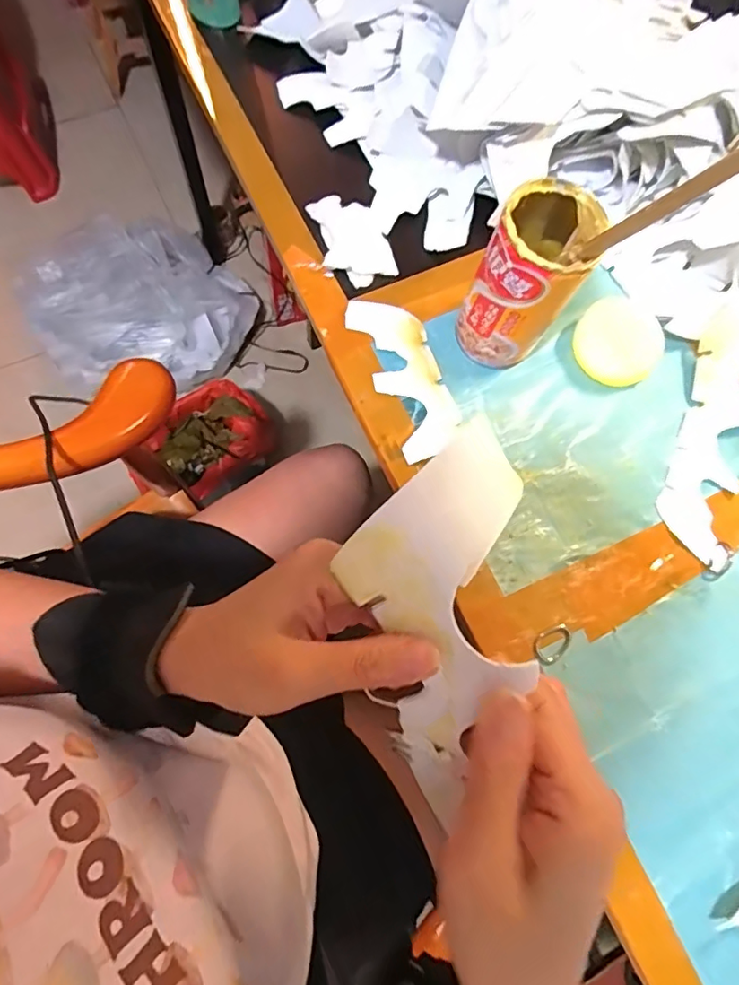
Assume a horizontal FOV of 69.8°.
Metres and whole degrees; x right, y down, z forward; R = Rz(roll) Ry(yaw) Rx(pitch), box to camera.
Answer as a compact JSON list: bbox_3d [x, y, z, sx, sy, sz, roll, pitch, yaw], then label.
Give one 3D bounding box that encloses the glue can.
[{"bbox_3d":[0.109,-0.144,0.373,0.065,0.123,0.066,32,76,4],"label":"glue can"}]

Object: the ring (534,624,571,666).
[{"bbox_3d":[0.130,0.107,0.373,0.029,0.004,0.022,-25,79,-11],"label":"ring"}]

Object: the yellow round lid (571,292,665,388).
[{"bbox_3d":[0.195,-0.117,0.416,0.064,0.012,0.064,40,112,5],"label":"yellow round lid"}]

